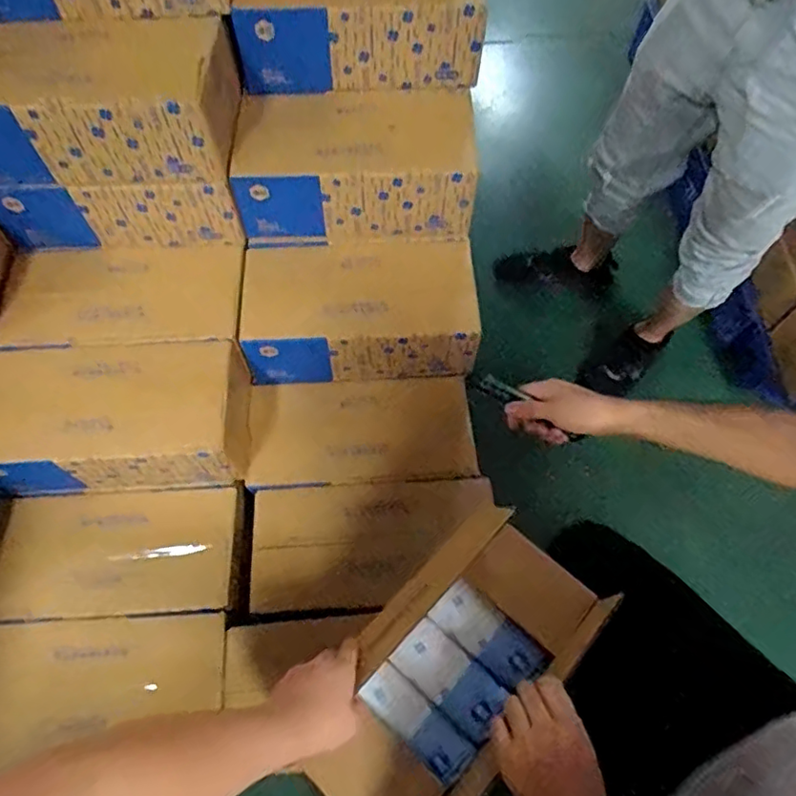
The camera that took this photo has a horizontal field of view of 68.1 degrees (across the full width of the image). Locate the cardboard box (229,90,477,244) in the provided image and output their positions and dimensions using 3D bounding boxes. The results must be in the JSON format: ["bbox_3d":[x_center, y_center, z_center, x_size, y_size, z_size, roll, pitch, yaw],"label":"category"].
[{"bbox_3d":[-0.055,-0.324,0.823,0.330,0.147,0.174,-3,63,-2],"label":"cardboard box"}]

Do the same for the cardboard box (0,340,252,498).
[{"bbox_3d":[-0.383,0.032,0.806,0.335,0.120,0.183,-6,63,-3],"label":"cardboard box"}]

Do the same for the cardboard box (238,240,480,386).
[{"bbox_3d":[-0.059,-0.128,0.855,0.321,0.126,0.181,-3,63,-2],"label":"cardboard box"}]

